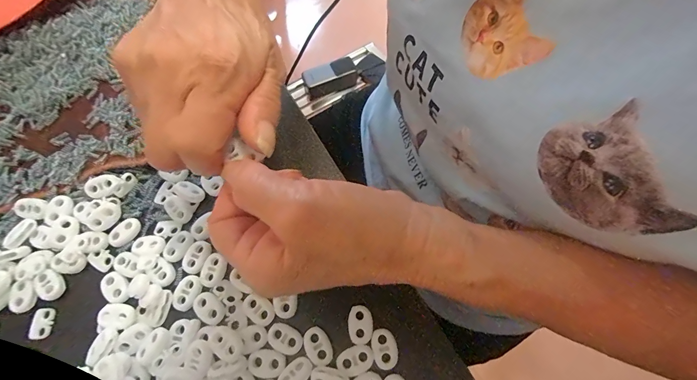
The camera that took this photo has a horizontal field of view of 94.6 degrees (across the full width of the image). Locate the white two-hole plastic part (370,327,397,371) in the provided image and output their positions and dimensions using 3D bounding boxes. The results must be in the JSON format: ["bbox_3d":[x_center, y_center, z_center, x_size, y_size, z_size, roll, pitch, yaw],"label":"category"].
[{"bbox_3d":[0.022,0.096,0.194,0.014,0.004,0.022,-16,68,-5],"label":"white two-hole plastic part"}]

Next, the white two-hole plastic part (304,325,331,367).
[{"bbox_3d":[-0.019,0.096,0.197,0.015,0.004,0.022,-32,70,-12],"label":"white two-hole plastic part"}]

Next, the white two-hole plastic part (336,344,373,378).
[{"bbox_3d":[0.004,0.102,0.192,0.022,0.004,0.015,-25,69,-9],"label":"white two-hole plastic part"}]

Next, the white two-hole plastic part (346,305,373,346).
[{"bbox_3d":[0.007,0.083,0.199,0.015,0.004,0.022,-4,67,-1],"label":"white two-hole plastic part"}]

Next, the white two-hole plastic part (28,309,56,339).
[{"bbox_3d":[-0.201,0.088,0.211,0.011,0.005,0.019,8,68,4],"label":"white two-hole plastic part"}]

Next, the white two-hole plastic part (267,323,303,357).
[{"bbox_3d":[-0.040,0.092,0.199,0.022,0.004,0.015,23,70,10],"label":"white two-hole plastic part"}]

